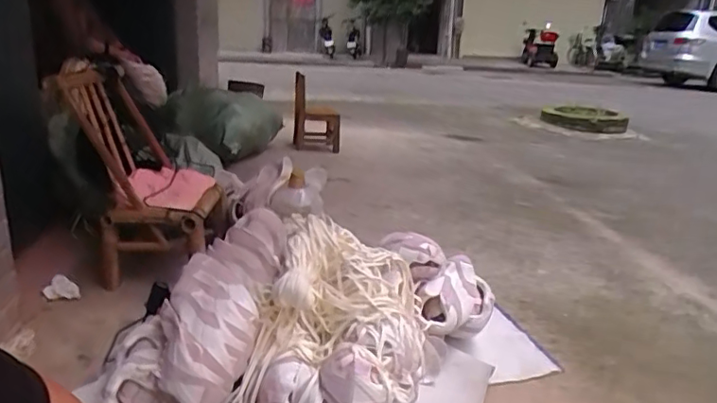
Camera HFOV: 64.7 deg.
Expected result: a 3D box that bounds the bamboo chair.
[{"bbox_3d":[-0.604,-0.097,1.642,0.352,0.518,0.379,0,18,-6],"label":"bamboo chair"}]

